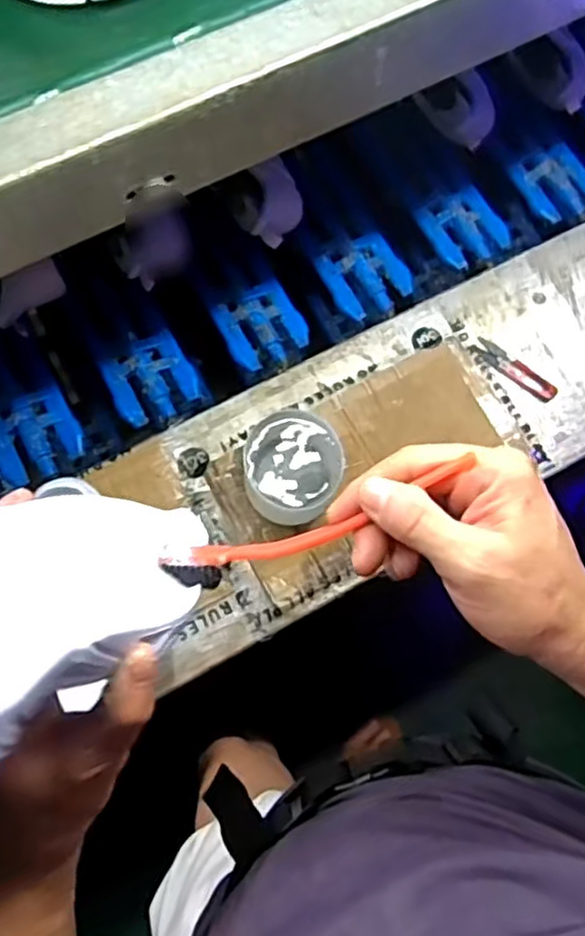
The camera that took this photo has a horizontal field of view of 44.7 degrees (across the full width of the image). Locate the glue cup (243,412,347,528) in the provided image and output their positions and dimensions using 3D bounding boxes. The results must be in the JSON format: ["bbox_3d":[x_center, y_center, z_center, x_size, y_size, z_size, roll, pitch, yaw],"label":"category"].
[{"bbox_3d":[0.000,0.003,0.687,0.090,0.085,0.092,1,72,-2],"label":"glue cup"}]

